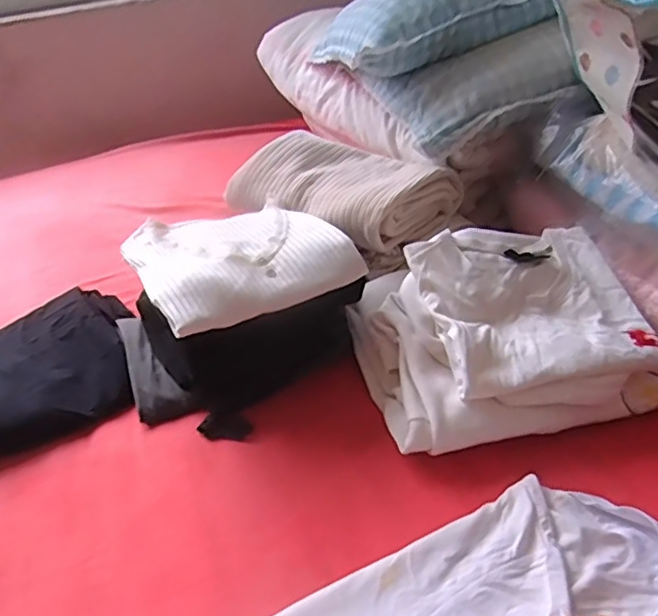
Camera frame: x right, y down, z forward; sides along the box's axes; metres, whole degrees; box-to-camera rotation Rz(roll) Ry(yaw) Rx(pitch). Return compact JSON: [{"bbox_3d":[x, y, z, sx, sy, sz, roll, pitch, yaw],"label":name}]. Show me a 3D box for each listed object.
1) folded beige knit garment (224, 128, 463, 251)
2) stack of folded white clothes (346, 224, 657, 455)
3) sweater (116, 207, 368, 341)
[{"bbox_3d":[0.015,-0.169,0.866,0.276,0.077,0.215,22,45,29],"label":"folded beige knit garment"},{"bbox_3d":[0.199,0.022,0.693,0.314,0.131,0.227,-12,39,-10],"label":"stack of folded white clothes"},{"bbox_3d":[-0.106,-0.066,0.696,0.221,0.037,0.206,-23,42,-23],"label":"sweater"}]

